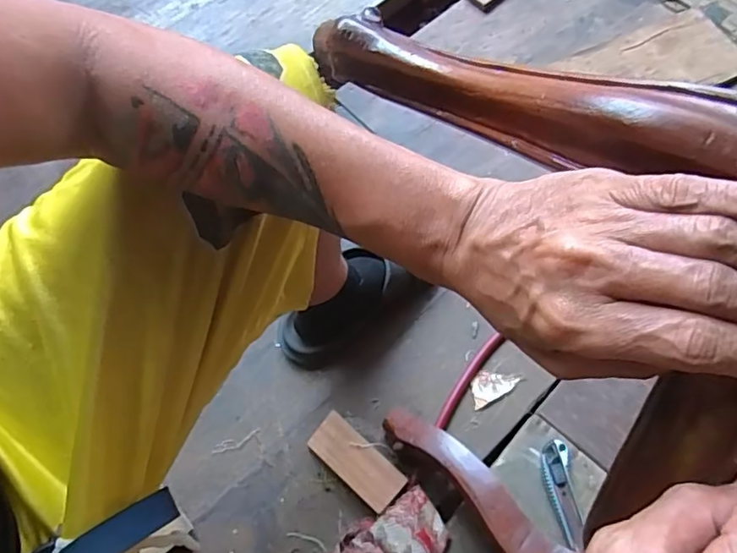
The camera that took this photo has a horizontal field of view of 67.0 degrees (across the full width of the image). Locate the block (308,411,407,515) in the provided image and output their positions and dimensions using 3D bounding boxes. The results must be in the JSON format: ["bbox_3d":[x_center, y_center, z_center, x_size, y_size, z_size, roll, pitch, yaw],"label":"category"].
[{"bbox_3d":[-0.016,0.237,0.712,0.125,0.026,0.055,39,74,16],"label":"block"}]

